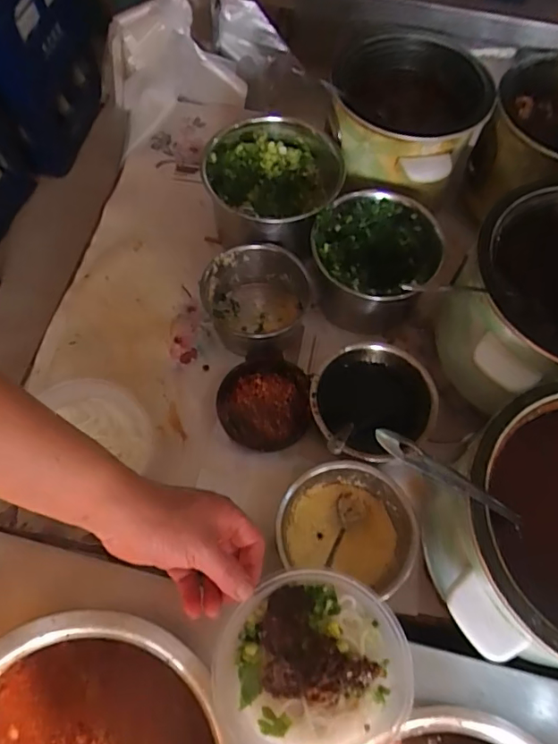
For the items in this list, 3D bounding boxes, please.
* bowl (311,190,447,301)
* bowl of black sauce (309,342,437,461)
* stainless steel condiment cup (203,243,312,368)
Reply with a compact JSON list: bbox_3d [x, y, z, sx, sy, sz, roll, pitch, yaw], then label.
[{"bbox_3d":[0.114,-0.139,0.665,0.139,0.101,0.145,1,65,-2],"label":"bowl"},{"bbox_3d":[0.098,0.036,0.594,0.130,0.067,0.120,1,65,-2],"label":"bowl of black sauce"},{"bbox_3d":[-0.030,-0.087,0.664,0.130,0.067,0.130,1,65,-2],"label":"stainless steel condiment cup"}]

